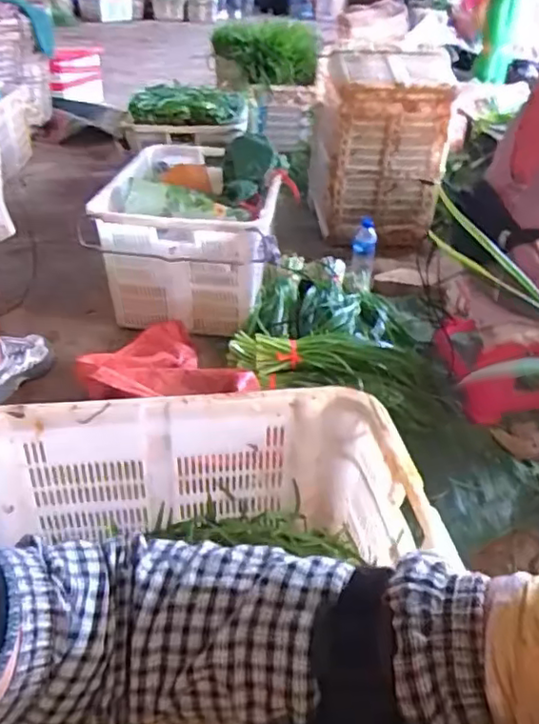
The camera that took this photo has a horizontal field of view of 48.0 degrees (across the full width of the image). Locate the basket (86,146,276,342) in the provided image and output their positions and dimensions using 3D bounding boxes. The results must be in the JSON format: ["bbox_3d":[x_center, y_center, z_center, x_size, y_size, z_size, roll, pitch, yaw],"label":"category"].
[{"bbox_3d":[-0.195,-0.363,1.737,0.421,0.341,0.579,5,36,5],"label":"basket"}]

